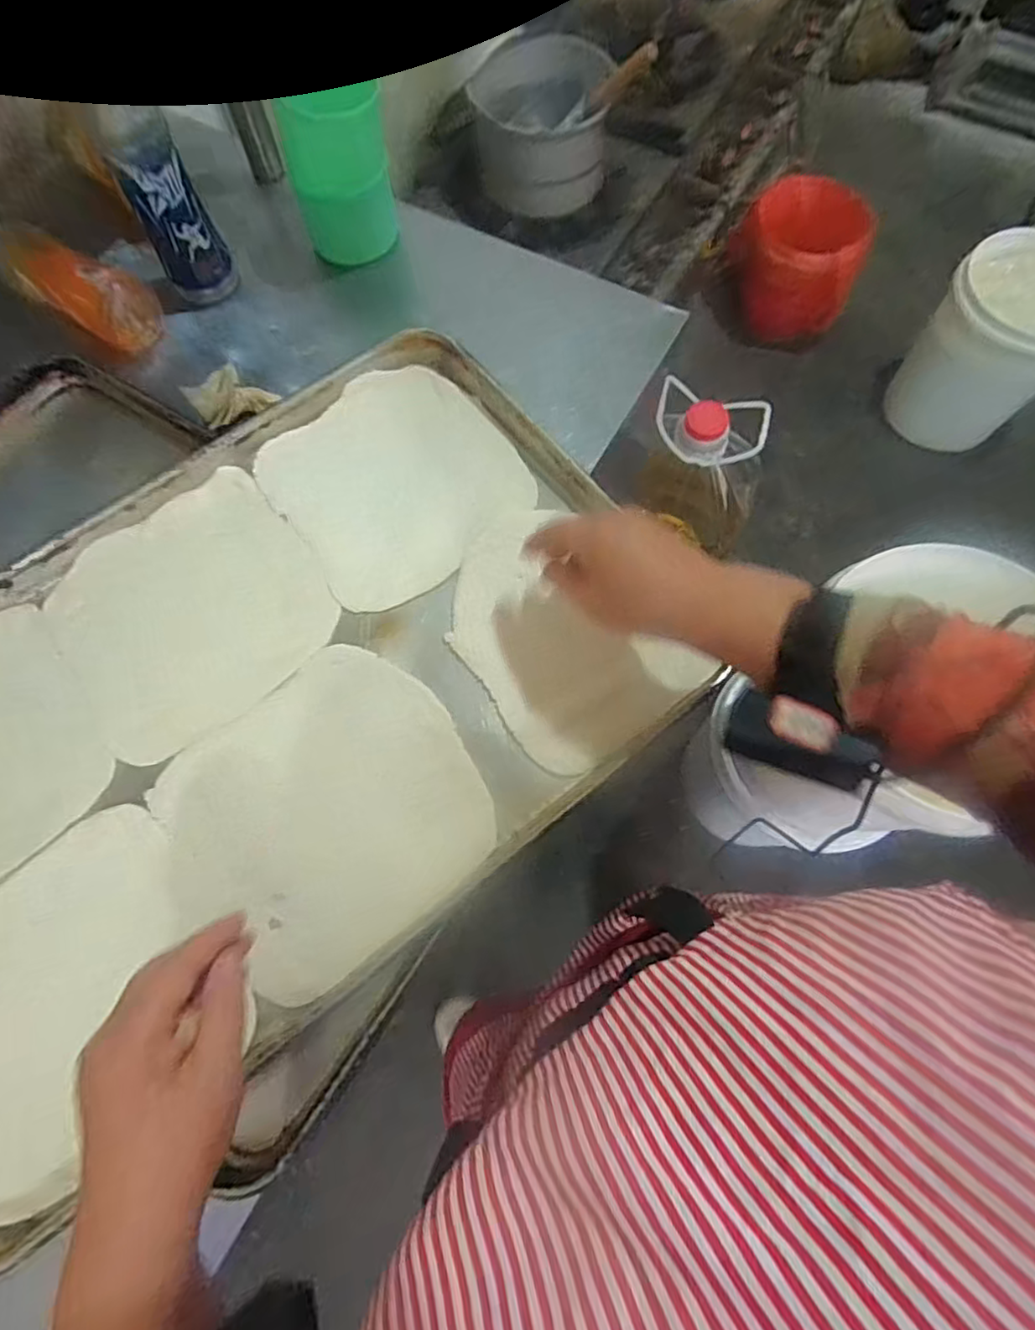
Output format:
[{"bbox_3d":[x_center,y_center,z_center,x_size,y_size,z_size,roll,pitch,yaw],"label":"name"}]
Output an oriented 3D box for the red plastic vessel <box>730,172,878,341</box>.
[{"bbox_3d":[0.661,-0.969,1.517,0.286,0.276,0.198,18,72,8],"label":"red plastic vessel"}]

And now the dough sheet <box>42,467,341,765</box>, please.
[{"bbox_3d":[-0.252,-0.043,0.491,0.192,0.012,0.183,-36,74,-10],"label":"dough sheet"}]

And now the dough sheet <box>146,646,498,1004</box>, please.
[{"bbox_3d":[-0.134,0.101,0.446,0.204,0.010,0.192,-38,74,-11],"label":"dough sheet"}]

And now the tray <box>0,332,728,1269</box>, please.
[{"bbox_3d":[-0.190,0.026,0.462,0.590,0.031,0.403,-37,74,-11],"label":"tray"}]

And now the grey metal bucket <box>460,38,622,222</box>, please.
[{"bbox_3d":[0.049,-1.064,1.269,0.263,0.187,0.214,-6,71,-1],"label":"grey metal bucket"}]

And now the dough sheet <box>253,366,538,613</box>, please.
[{"bbox_3d":[-0.099,-0.154,0.525,0.186,0.008,0.186,-37,76,-13],"label":"dough sheet"}]

